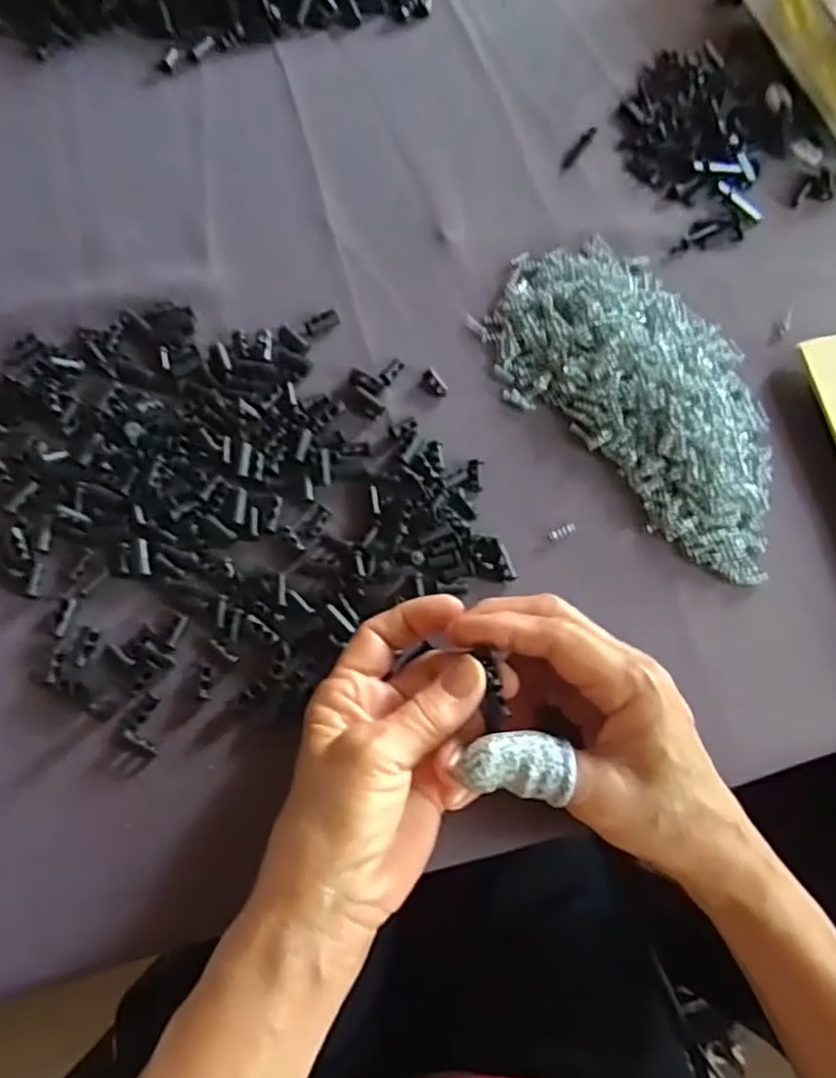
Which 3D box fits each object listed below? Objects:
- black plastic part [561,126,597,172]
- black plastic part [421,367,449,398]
[{"bbox_3d":[0.100,-0.244,0.421,0.007,0.004,0.039,34,73,8],"label":"black plastic part"},{"bbox_3d":[0.008,-0.084,0.361,0.012,0.004,0.019,-28,75,-11],"label":"black plastic part"}]

